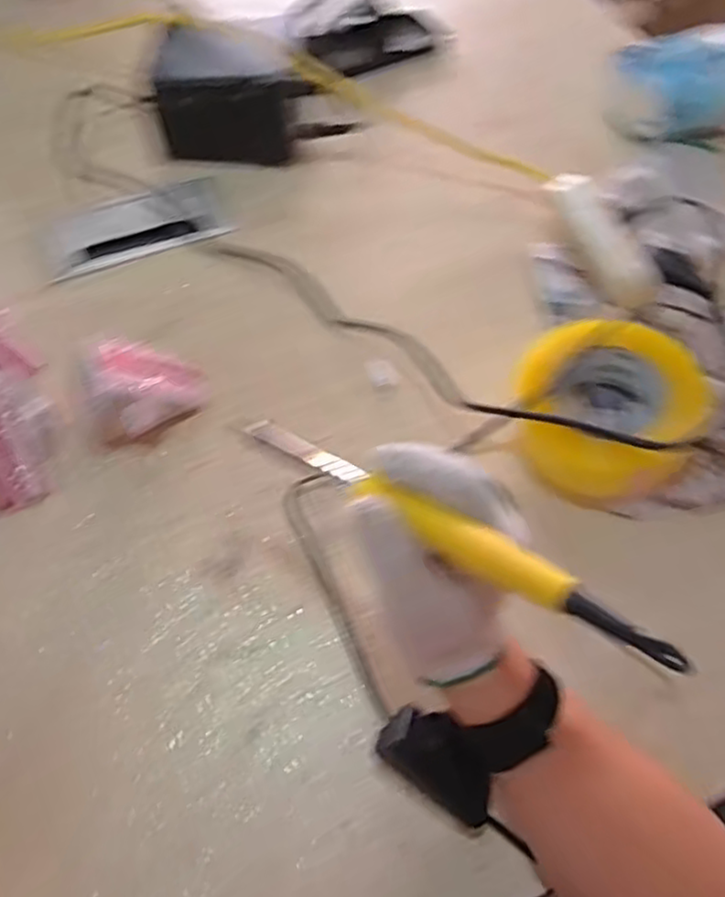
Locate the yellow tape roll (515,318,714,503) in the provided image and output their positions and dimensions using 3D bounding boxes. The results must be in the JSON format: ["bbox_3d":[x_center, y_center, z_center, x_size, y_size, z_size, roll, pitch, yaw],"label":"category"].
[{"bbox_3d":[0.179,-0.029,0.520,0.131,0.062,0.120,29,63,13],"label":"yellow tape roll"}]

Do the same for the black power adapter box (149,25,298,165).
[{"bbox_3d":[-0.128,-0.342,0.677,0.140,0.087,0.100,4,60,-1],"label":"black power adapter box"}]

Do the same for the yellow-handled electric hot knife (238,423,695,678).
[{"bbox_3d":[0.031,0.033,0.322,0.233,0.019,0.018,27,61,31],"label":"yellow-handled electric hot knife"}]

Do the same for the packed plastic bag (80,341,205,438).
[{"bbox_3d":[-0.166,-0.046,0.522,0.089,0.064,0.057,-33,67,-19],"label":"packed plastic bag"}]

